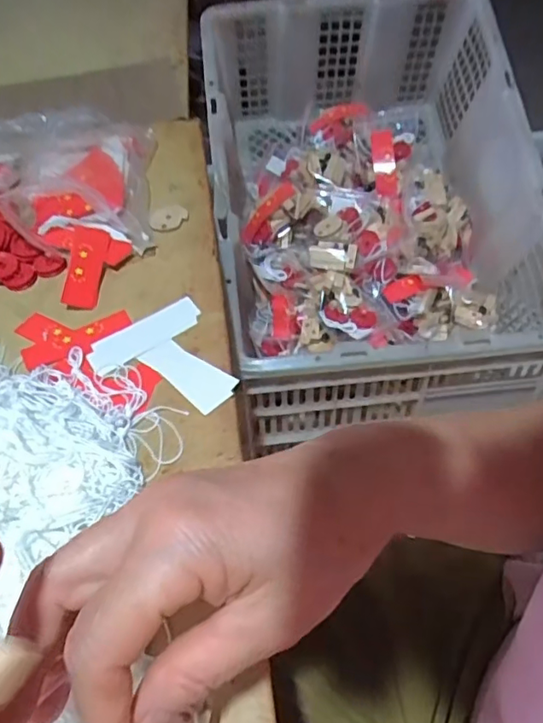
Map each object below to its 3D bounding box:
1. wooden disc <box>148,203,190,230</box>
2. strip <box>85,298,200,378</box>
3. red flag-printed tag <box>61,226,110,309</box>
[{"bbox_3d":[-0.100,-0.142,0.547,0.037,0.005,0.036,-2,50,2],"label":"wooden disc"},{"bbox_3d":[-0.103,-0.022,0.458,0.094,0.004,0.040,-28,52,-14],"label":"strip"},{"bbox_3d":[-0.166,-0.086,0.502,0.031,0.009,0.083,0,66,3],"label":"red flag-printed tag"}]

